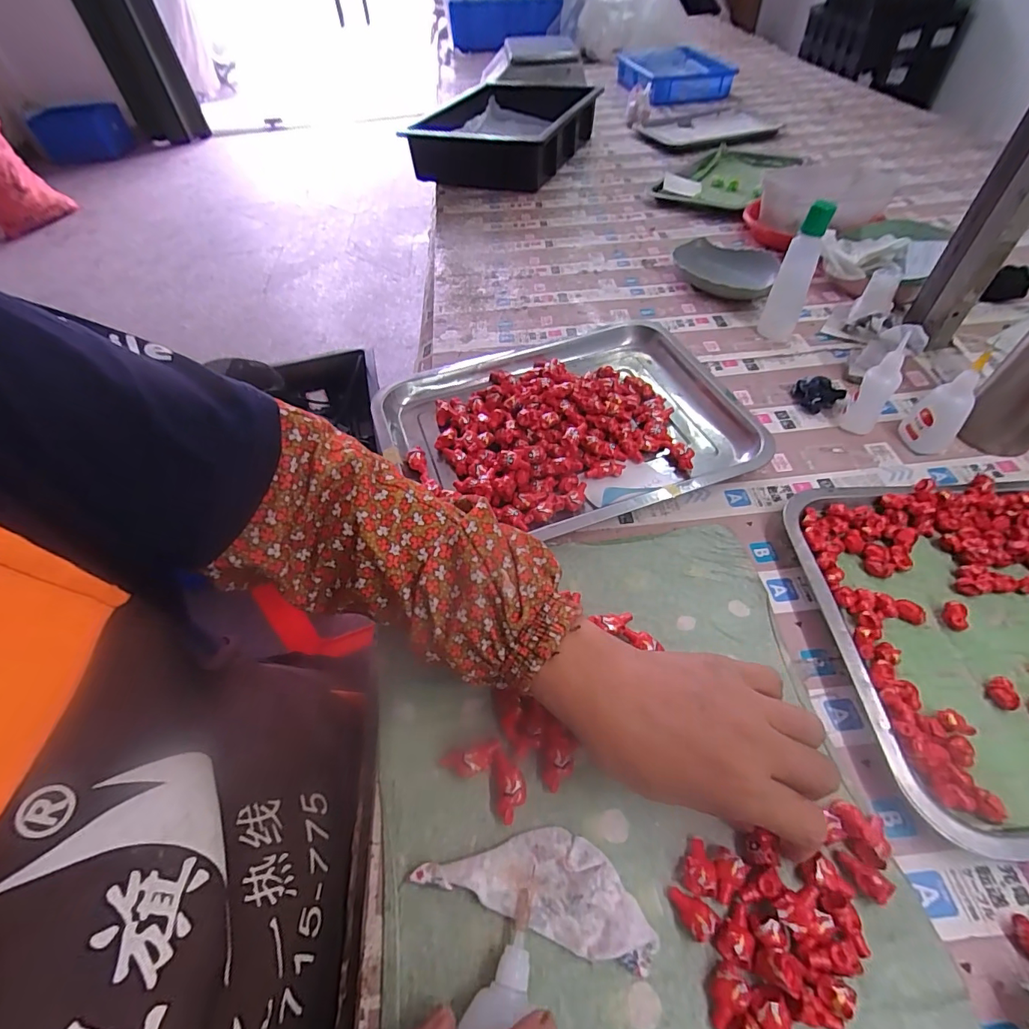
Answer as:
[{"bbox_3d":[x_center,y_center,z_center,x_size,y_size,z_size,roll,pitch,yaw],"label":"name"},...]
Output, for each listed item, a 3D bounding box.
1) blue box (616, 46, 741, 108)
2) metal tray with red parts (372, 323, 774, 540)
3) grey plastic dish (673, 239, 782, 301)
[{"bbox_3d":[0.427,-1.198,1.311,0.243,0.055,0.388,-2,51,4],"label":"blue box"},{"bbox_3d":[0.046,-0.093,0.496,0.351,0.038,0.263,-18,52,-9],"label":"metal tray with red parts"},{"bbox_3d":[0.293,-0.342,0.674,0.152,0.030,0.104,35,62,28],"label":"grey plastic dish"}]

